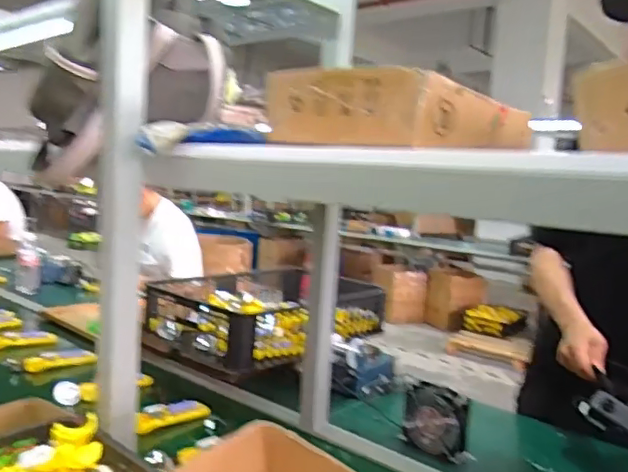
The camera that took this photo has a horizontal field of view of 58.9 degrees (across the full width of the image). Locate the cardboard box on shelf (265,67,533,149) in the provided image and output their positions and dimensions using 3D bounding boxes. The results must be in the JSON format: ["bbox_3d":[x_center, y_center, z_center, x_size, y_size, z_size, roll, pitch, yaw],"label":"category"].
[{"bbox_3d":[0.112,-0.146,0.699,0.221,0.073,0.280,9,9,38],"label":"cardboard box on shelf"}]

